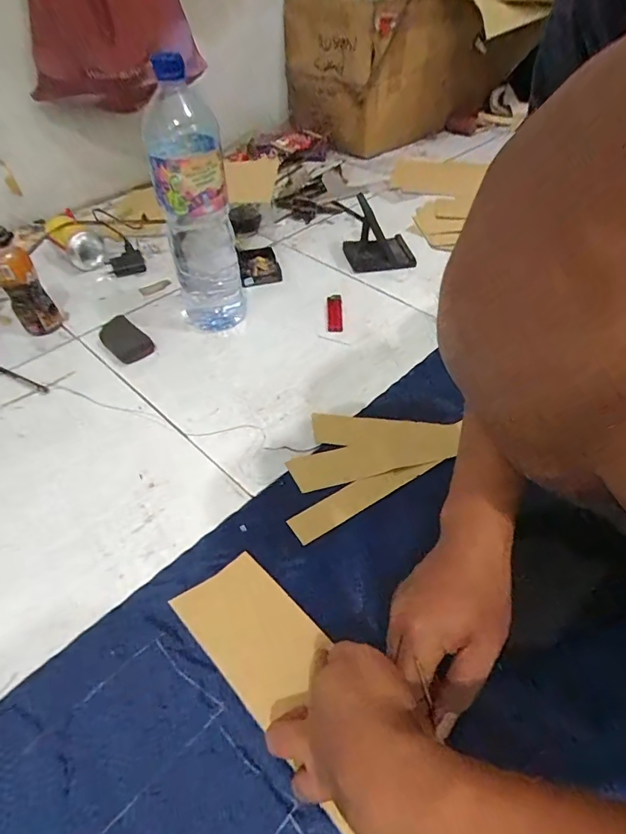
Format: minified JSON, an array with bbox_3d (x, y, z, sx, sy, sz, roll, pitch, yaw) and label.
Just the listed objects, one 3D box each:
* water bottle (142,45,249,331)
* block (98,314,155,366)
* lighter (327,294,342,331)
[{"bbox_3d":[-0.149,-0.255,0.595,0.085,0.302,0.098,-11,48,-9],"label":"water bottle"},{"bbox_3d":[-0.270,-0.112,0.658,0.053,0.016,0.094,-34,55,-26],"label":"block"},{"bbox_3d":[0.032,-0.159,0.696,0.021,0.013,0.080,0,47,1],"label":"lighter"}]

